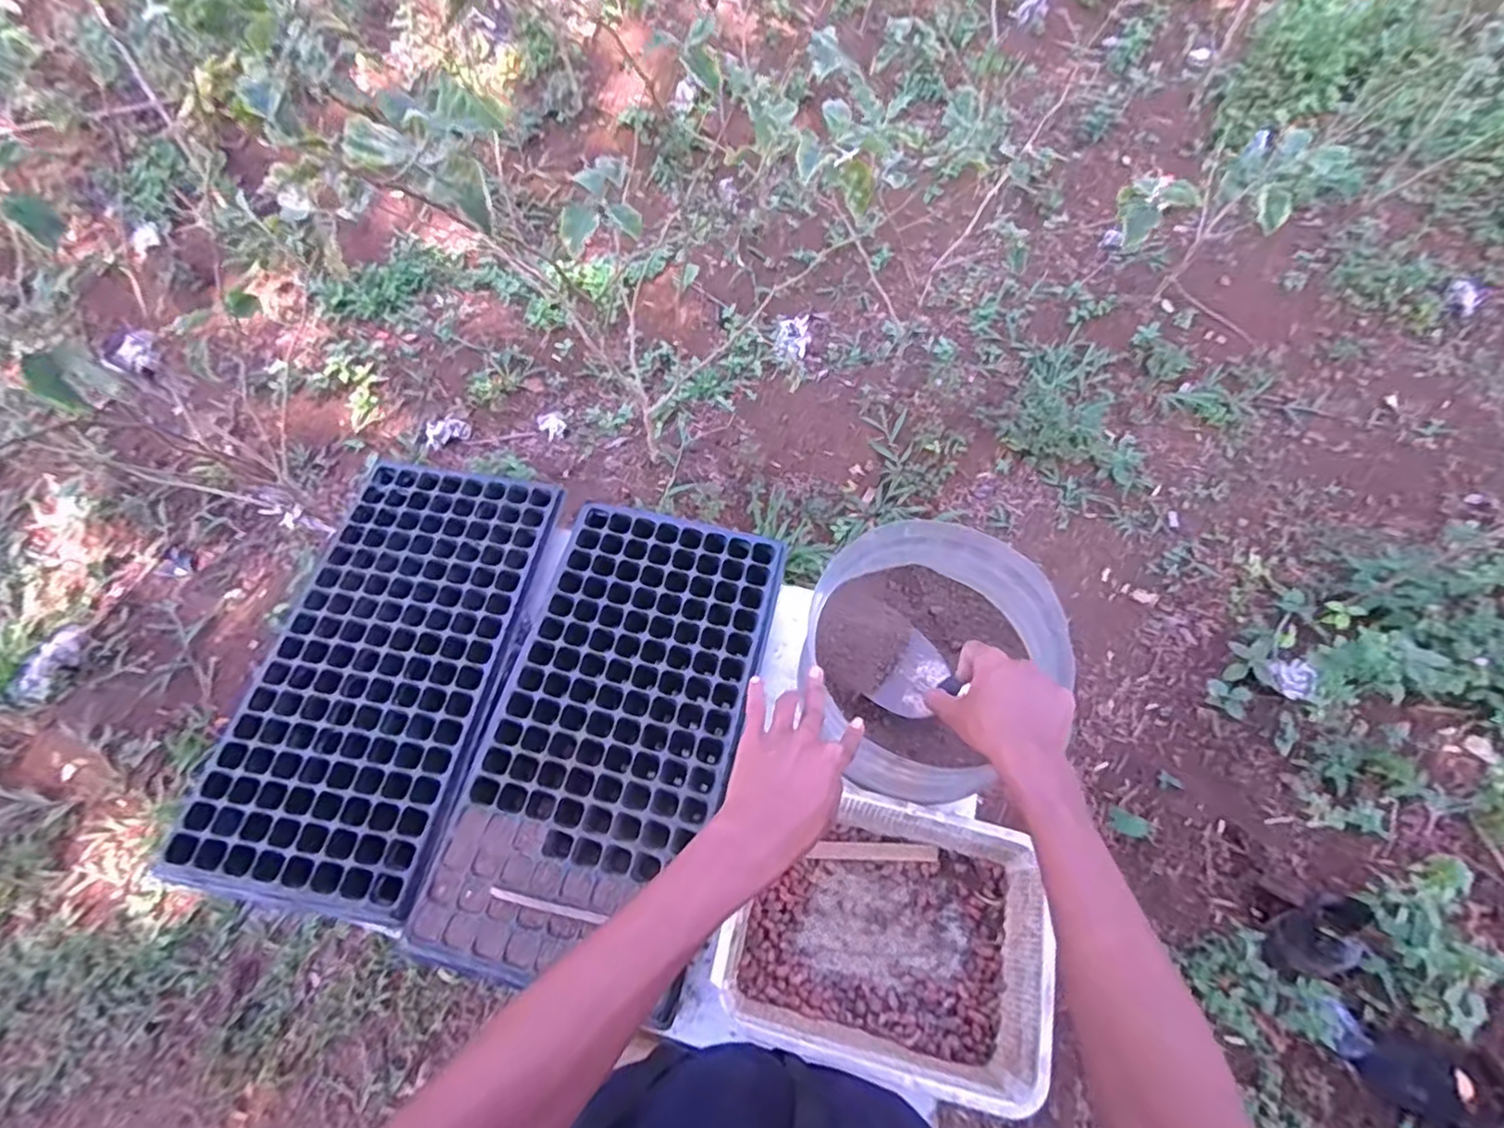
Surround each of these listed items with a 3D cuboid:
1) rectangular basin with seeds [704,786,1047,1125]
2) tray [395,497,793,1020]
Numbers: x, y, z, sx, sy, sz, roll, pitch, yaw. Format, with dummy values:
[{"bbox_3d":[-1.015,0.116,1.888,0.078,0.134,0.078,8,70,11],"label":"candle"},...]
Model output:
[{"bbox_3d":[0.124,0.343,0.629,0.272,0.101,0.212,11,64,8],"label":"rectangular basin with seeds"},{"bbox_3d":[-0.149,0.169,0.741,0.266,0.065,0.517,12,64,8],"label":"tray"}]

